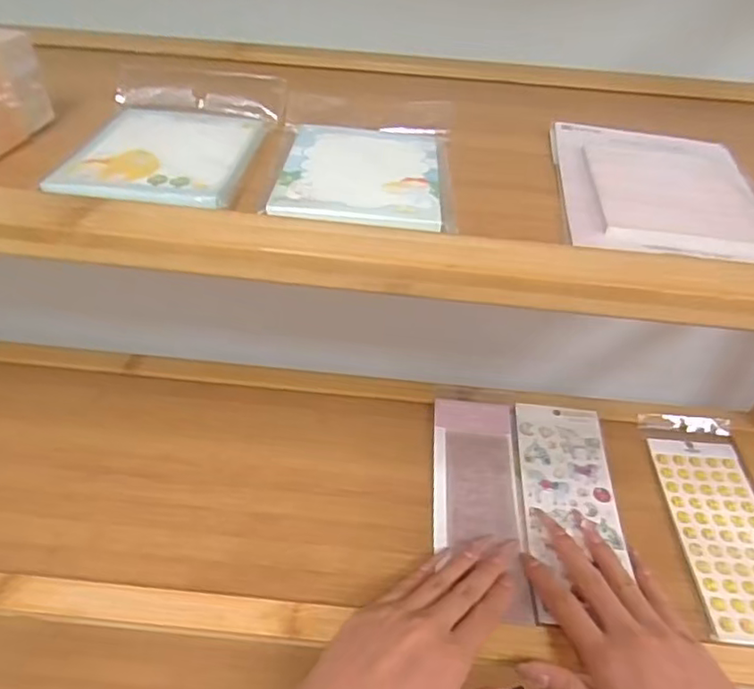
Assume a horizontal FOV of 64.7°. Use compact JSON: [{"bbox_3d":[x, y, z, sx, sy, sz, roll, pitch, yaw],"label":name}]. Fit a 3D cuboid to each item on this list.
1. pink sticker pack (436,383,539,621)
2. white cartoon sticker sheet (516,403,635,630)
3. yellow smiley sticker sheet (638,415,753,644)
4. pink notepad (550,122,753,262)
[{"bbox_3d":[0.077,0.110,0.452,0.066,0.007,0.191,6,45,1],"label":"pink sticker pack"},{"bbox_3d":[0.148,0.118,0.449,0.072,0.010,0.179,7,42,2],"label":"white cartoon sticker sheet"},{"bbox_3d":[0.259,0.128,0.450,0.075,0.007,0.193,4,41,3],"label":"yellow smiley sticker sheet"},{"bbox_3d":[0.115,-0.066,0.245,0.078,0.006,0.102,8,42,2],"label":"pink notepad"}]

